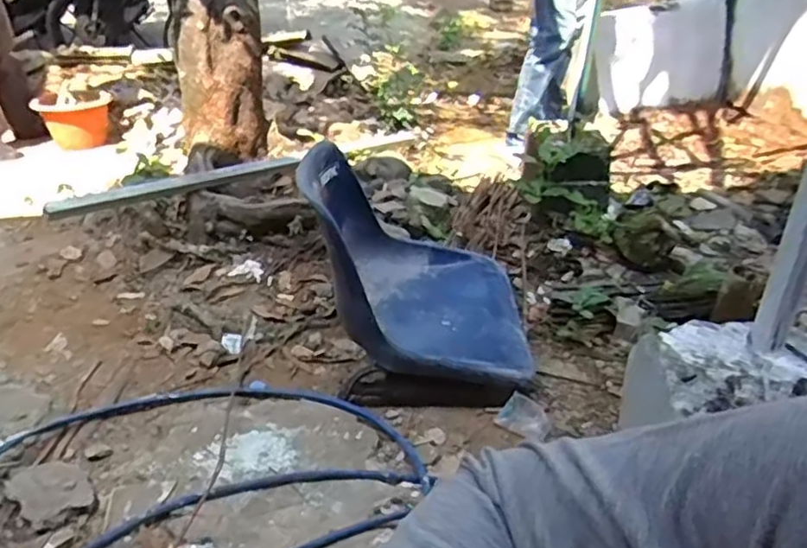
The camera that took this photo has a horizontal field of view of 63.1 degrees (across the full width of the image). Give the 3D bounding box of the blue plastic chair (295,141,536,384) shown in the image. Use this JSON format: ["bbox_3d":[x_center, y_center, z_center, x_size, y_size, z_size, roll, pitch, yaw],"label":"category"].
[{"bbox_3d":[0.034,-0.039,1.358,0.436,0.372,0.455,-2,30,-1],"label":"blue plastic chair"}]

